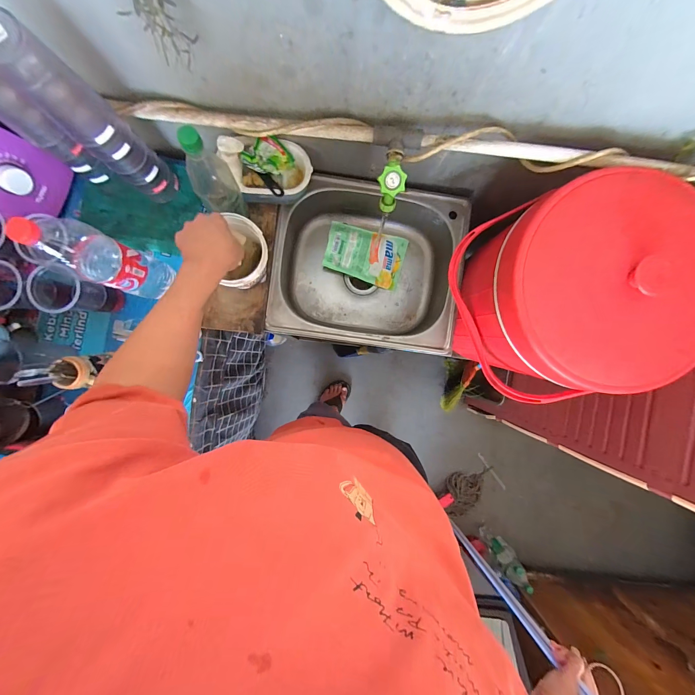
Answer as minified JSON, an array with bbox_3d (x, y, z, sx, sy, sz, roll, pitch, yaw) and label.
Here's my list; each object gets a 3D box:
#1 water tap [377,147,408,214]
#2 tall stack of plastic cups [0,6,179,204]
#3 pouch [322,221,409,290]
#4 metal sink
[{"bbox_3d":[0.082,-0.304,0.524,0.044,0.099,0.103,18,88,-3],"label":"water tap"},{"bbox_3d":[-0.421,-0.365,0.514,0.080,0.333,0.060,0,89,-3],"label":"tall stack of plastic cups"},{"bbox_3d":[0.054,-0.268,0.848,0.230,0.062,0.153,12,88,-3],"label":"pouch"},{"bbox_3d":[0.050,-0.217,0.804,0.460,0.164,0.413,7,89,-3],"label":"metal sink"}]

